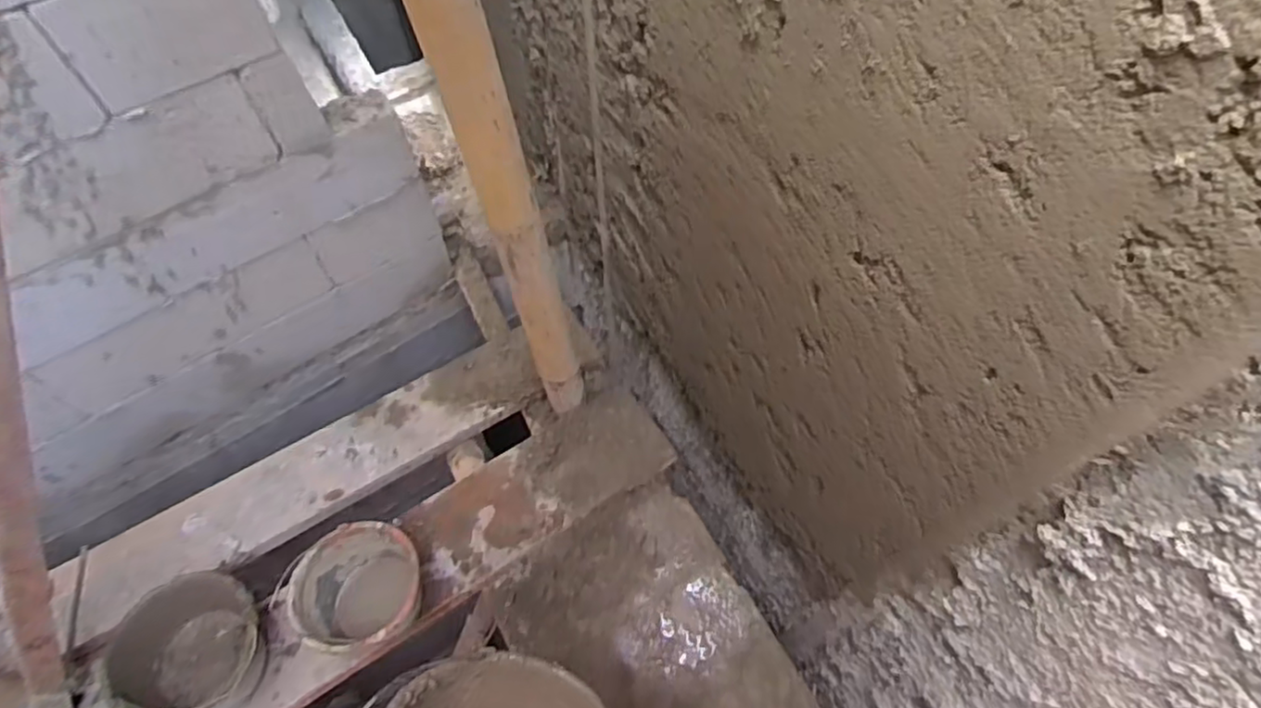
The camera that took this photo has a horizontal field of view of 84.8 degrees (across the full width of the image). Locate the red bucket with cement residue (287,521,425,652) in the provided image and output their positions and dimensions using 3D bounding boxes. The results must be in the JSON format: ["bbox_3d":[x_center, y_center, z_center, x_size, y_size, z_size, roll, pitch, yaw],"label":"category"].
[{"bbox_3d":[-0.522,0.458,1.346,0.240,0.161,0.223,0,59,1],"label":"red bucket with cement residue"}]

